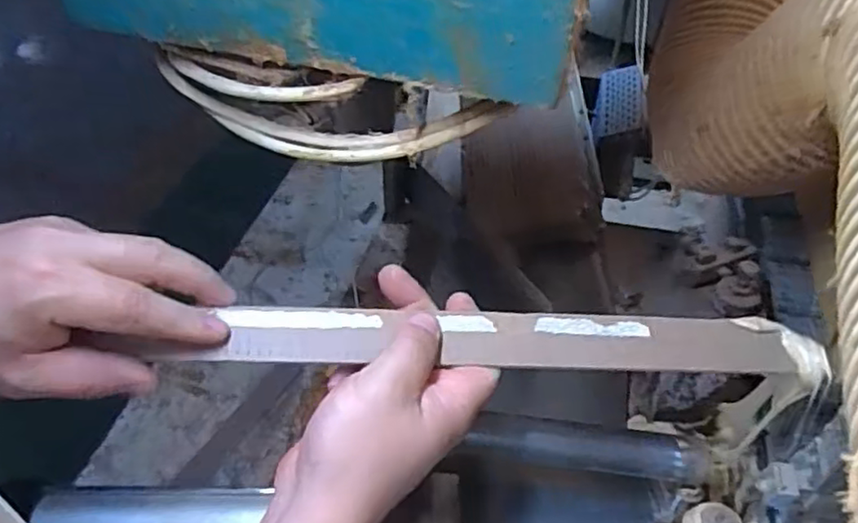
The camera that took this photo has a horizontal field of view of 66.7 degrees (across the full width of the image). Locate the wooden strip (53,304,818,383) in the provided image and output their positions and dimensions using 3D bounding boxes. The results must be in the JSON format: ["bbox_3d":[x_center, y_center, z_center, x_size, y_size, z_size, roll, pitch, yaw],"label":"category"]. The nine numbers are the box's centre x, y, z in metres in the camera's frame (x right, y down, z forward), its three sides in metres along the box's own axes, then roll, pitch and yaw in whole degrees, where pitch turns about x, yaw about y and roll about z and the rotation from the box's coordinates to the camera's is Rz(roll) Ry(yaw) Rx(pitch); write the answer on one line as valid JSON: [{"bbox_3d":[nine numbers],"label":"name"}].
[{"bbox_3d":[0.031,0.044,0.372,0.388,0.007,0.035,2,62,-4],"label":"wooden strip"}]

